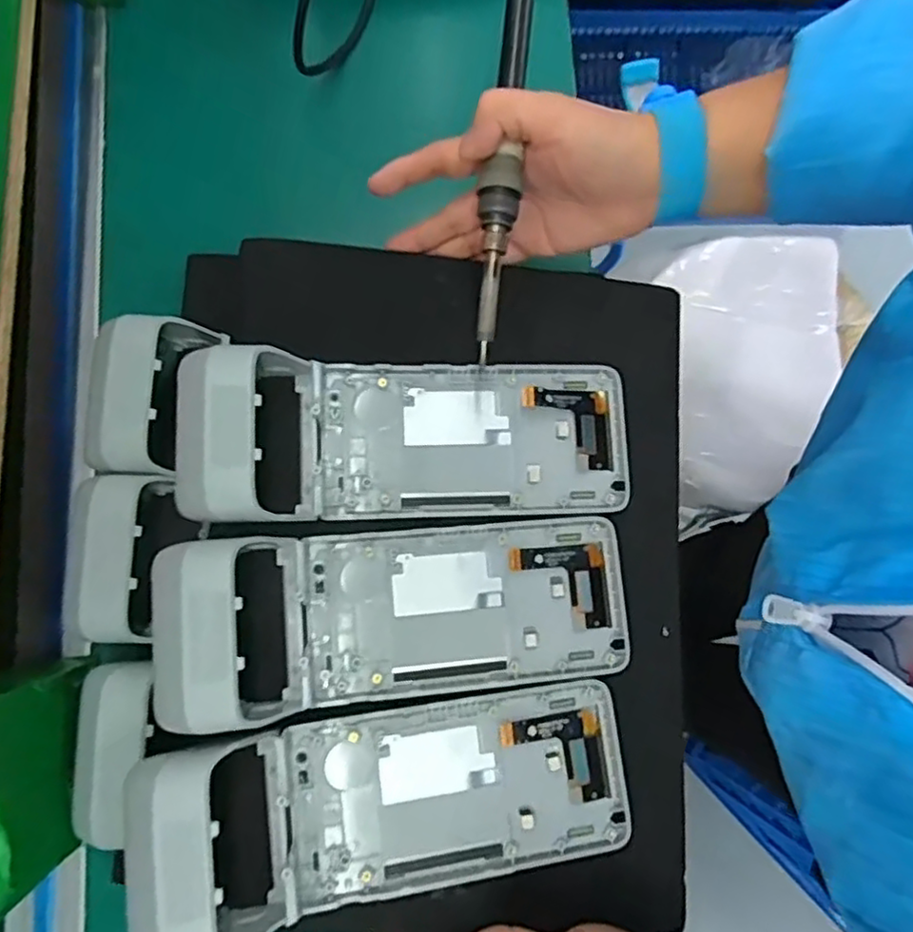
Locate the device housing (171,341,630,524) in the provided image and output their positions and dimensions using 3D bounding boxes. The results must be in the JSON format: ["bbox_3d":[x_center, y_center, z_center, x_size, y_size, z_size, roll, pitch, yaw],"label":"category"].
[{"bbox_3d":[-0.020,-0.013,0.336,0.226,0.046,0.084,0,79,-17],"label":"device housing"}]

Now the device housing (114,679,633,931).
[{"bbox_3d":[-0.027,0.156,0.303,0.225,0.047,0.084,-3,79,-19],"label":"device housing"}]

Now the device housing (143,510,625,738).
[{"bbox_3d":[-0.026,0.071,0.321,0.228,0.050,0.082,-2,79,-18],"label":"device housing"}]

